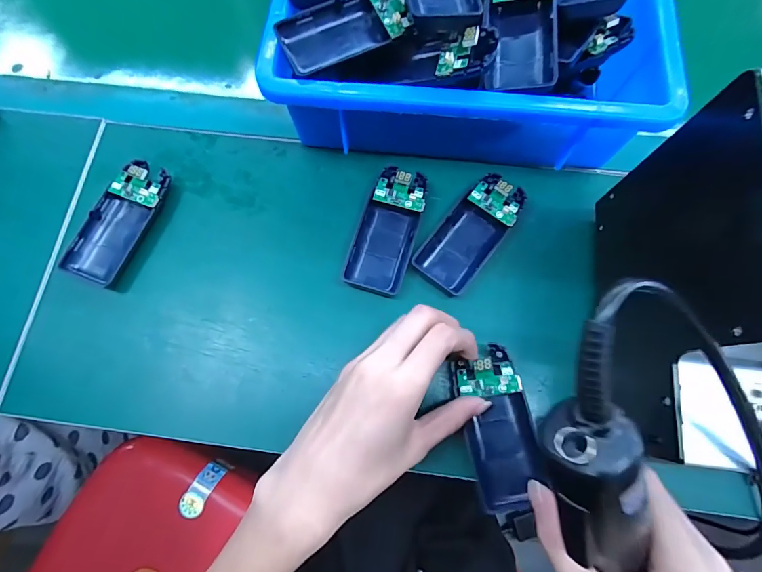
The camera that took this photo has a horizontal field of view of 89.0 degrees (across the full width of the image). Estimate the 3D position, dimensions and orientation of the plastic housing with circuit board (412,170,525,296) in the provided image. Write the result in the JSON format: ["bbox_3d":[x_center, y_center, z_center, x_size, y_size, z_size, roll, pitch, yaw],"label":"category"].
[{"bbox_3d":[0.071,-0.042,0.298,0.043,0.022,0.101,38,78,12],"label":"plastic housing with circuit board"}]

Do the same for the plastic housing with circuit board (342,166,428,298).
[{"bbox_3d":[0.005,-0.044,0.301,0.044,0.024,0.101,16,75,6],"label":"plastic housing with circuit board"}]

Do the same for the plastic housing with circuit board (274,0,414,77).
[{"bbox_3d":[-0.025,-0.178,0.273,0.088,0.023,0.039,-21,74,-4],"label":"plastic housing with circuit board"}]

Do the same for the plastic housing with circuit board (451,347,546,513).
[{"bbox_3d":[0.078,0.094,0.259,0.045,0.017,0.101,-8,82,-2],"label":"plastic housing with circuit board"}]

